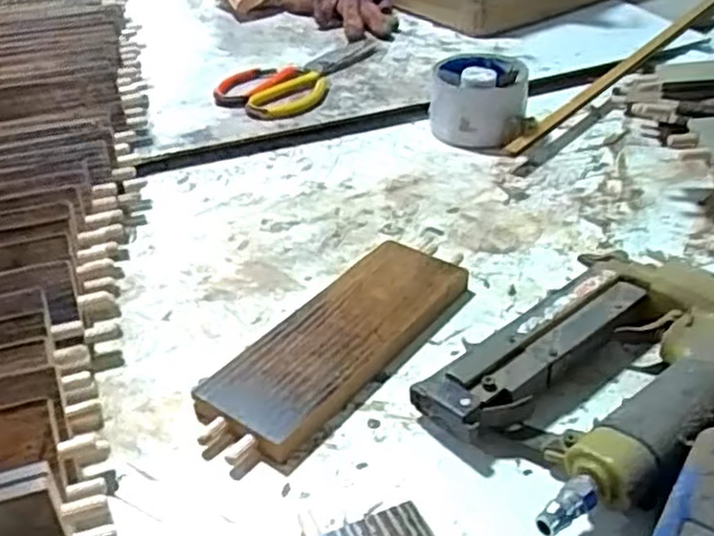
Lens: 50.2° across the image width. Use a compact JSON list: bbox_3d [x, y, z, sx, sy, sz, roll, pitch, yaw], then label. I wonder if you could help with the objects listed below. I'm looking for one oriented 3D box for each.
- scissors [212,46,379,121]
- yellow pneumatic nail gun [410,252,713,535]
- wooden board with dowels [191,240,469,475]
[{"bbox_3d":[-0.068,-0.187,0.767,0.110,0.019,0.184,12,37,18],"label":"scissors"},{"bbox_3d":[0.132,0.055,0.406,0.193,0.042,0.124,-27,42,-31],"label":"yellow pneumatic nail gun"},{"bbox_3d":[-0.011,0.043,0.452,0.069,0.018,0.201,21,41,29],"label":"wooden board with dowels"}]

